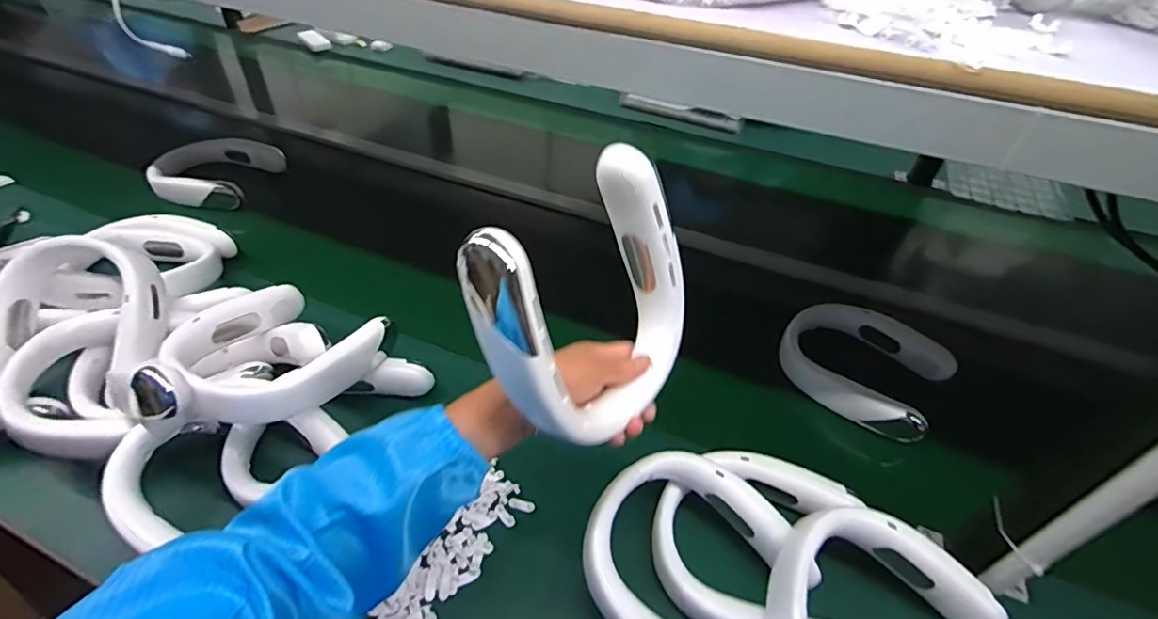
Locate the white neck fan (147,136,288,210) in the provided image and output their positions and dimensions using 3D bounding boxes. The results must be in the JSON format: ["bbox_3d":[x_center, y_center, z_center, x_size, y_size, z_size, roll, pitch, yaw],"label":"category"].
[{"bbox_3d":[-0.700,-0.270,1.036,0.221,0.057,0.199,-15,47,-19],"label":"white neck fan"}]

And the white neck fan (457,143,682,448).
[{"bbox_3d":[0.011,-0.001,0.419,0.058,0.199,0.173,6,37,39],"label":"white neck fan"}]

